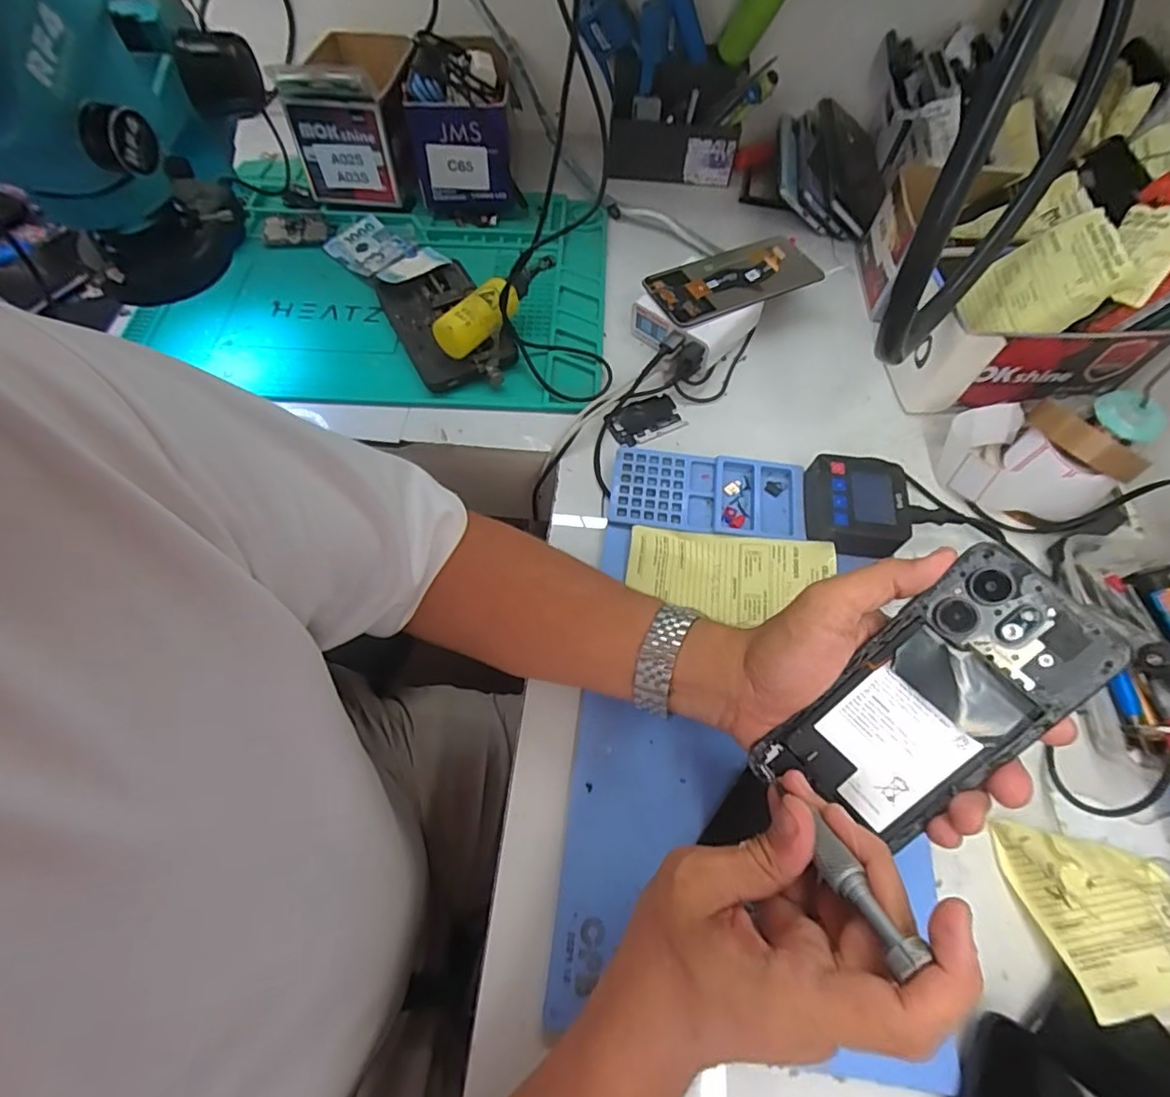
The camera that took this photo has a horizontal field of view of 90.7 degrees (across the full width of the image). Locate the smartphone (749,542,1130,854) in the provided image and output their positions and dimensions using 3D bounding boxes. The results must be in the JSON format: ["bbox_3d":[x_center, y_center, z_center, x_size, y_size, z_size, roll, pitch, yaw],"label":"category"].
[{"bbox_3d":[0.161,0.077,0.278,0.159,0.009,0.073,-46,68,14],"label":"smartphone"}]

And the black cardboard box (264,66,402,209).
[{"bbox_3d":[-0.240,-0.397,0.564,0.093,0.122,0.026,-3,63,-2],"label":"black cardboard box"}]

